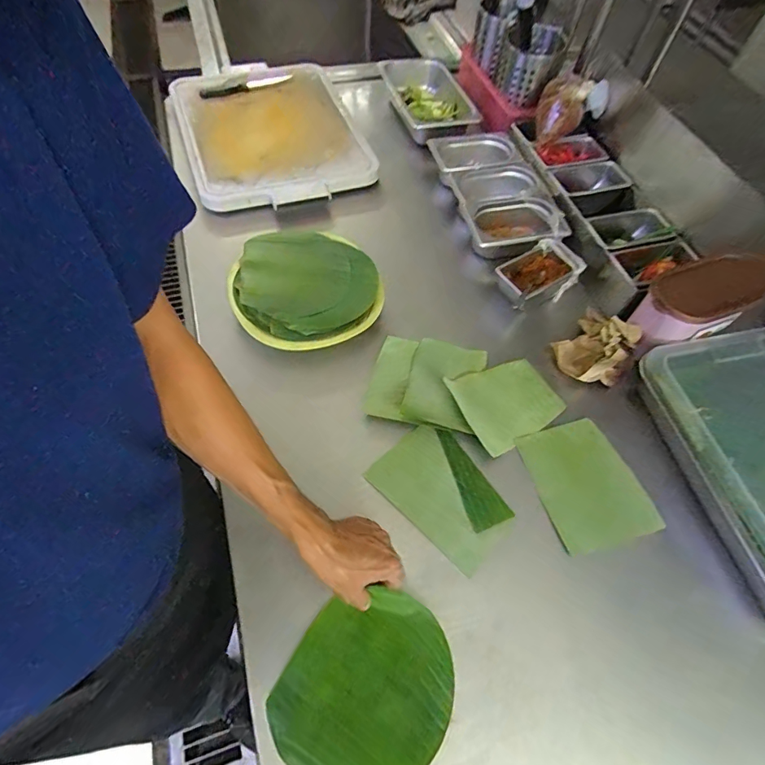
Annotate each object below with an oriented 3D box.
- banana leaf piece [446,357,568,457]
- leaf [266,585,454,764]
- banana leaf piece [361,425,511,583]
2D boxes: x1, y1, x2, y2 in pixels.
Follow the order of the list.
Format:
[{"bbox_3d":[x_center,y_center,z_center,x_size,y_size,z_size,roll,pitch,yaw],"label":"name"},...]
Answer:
[{"bbox_3d":[0.175,0.022,0.656,0.138,0.020,0.127,-27,65,-18],"label":"banana leaf piece"},{"bbox_3d":[-0.014,0.321,0.480,0.167,0.010,0.184,28,62,12],"label":"leaf"},{"bbox_3d":[0.081,0.142,0.596,0.175,0.014,0.119,41,65,18],"label":"banana leaf piece"}]

